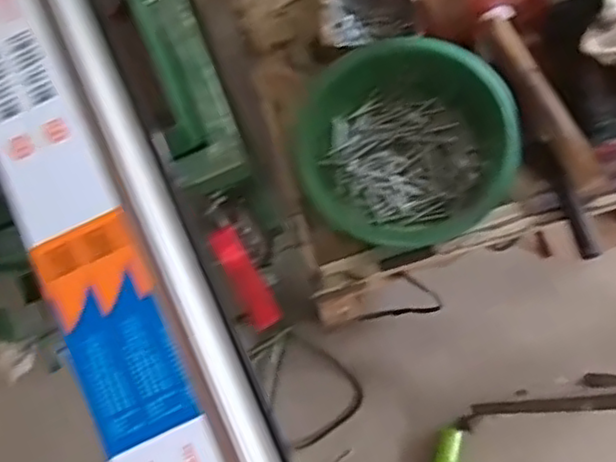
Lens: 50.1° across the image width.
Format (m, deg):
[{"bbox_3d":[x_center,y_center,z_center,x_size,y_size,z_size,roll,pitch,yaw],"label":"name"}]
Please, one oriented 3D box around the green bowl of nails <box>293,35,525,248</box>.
[{"bbox_3d":[0.100,-0.095,0.704,0.218,0.093,0.216,0,73,-1],"label":"green bowl of nails"}]

